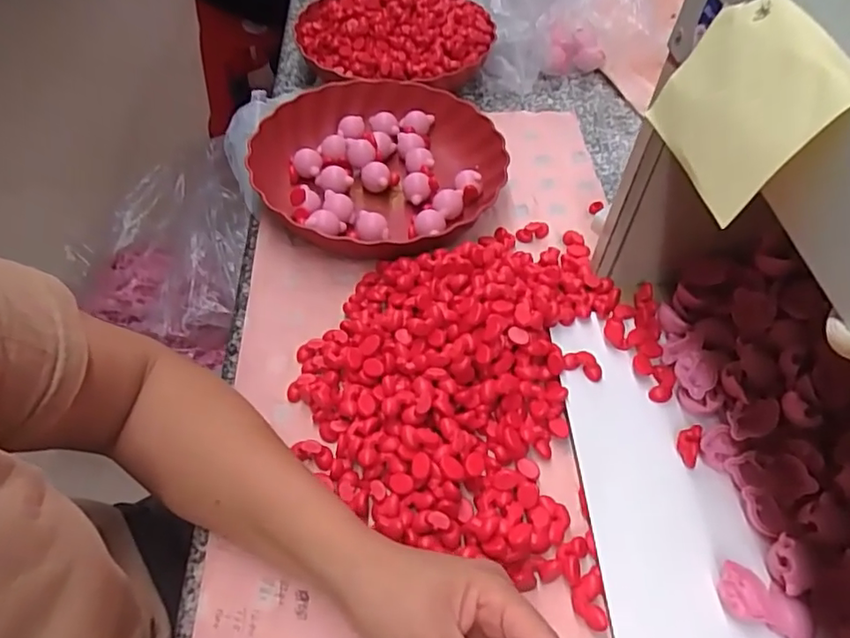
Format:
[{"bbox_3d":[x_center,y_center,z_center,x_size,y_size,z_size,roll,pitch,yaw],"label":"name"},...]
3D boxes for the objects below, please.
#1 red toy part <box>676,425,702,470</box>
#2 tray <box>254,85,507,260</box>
[{"bbox_3d":[0.183,0.088,0.394,0.014,0.016,0.027,9,53,6],"label":"red toy part"},{"bbox_3d":[-0.046,-0.153,0.563,0.237,0.045,0.241,14,53,9],"label":"tray"}]

